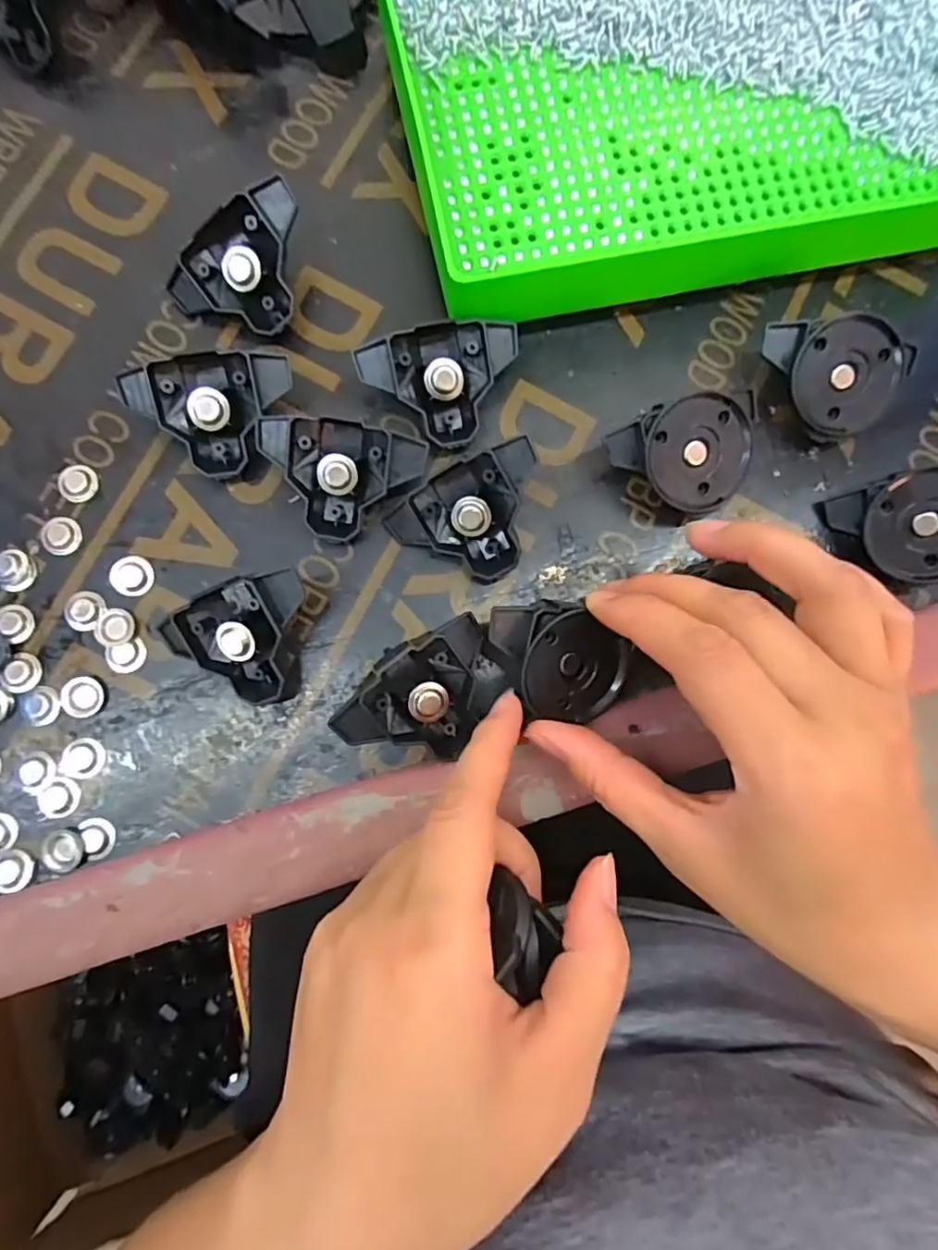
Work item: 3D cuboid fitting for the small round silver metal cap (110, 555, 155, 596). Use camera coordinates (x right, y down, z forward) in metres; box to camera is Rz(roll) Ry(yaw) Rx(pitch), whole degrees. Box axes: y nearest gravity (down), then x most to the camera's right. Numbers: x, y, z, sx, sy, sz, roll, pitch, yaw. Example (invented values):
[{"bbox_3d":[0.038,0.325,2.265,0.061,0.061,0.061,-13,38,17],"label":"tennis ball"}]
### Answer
[{"bbox_3d":[-0.126,-0.018,0.225,0.014,0.004,0.015,0,85,-2],"label":"small round silver metal cap"}]

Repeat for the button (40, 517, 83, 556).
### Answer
[{"bbox_3d":[-0.153,-0.034,0.227,0.015,0.004,0.014,0,85,-2],"label":"button"}]

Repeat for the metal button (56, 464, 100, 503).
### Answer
[{"bbox_3d":[-0.149,-0.054,0.229,0.015,0.004,0.014,0,85,-2],"label":"metal button"}]

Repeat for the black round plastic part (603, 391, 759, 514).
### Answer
[{"bbox_3d":[0.082,-0.066,0.234,0.051,0.020,0.043,-26,106,-2],"label":"black round plastic part"}]

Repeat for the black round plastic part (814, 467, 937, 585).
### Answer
[{"bbox_3d":[0.171,-0.038,0.231,0.059,0.013,0.041,1,103,18],"label":"black round plastic part"}]

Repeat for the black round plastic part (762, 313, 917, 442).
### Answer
[{"bbox_3d":[0.143,-0.101,0.238,0.038,0.027,0.052,-35,87,-5],"label":"black round plastic part"}]

